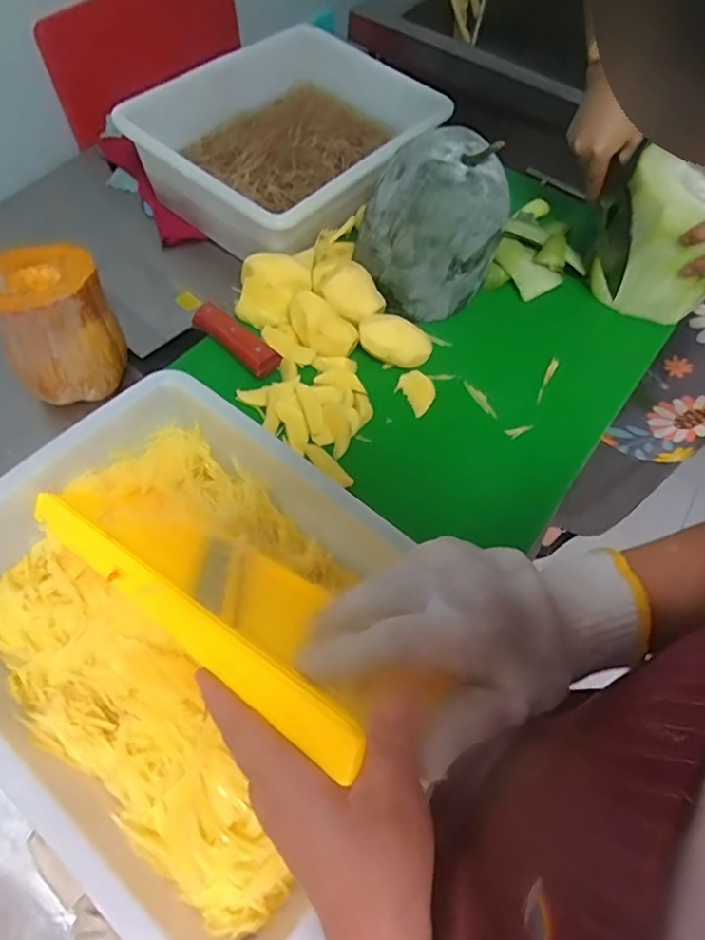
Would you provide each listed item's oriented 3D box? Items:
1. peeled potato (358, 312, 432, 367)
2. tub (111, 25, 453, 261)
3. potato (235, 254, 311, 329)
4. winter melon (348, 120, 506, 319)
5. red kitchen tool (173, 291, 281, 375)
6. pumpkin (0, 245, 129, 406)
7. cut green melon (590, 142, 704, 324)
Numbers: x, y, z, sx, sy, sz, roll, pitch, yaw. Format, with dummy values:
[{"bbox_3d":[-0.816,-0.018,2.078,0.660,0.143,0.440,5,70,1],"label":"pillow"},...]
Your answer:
[{"bbox_3d":[0.046,-0.140,0.619,0.078,0.041,0.039,13,59,3],"label":"peeled potato"},{"bbox_3d":[-0.070,-0.412,0.751,0.265,0.131,0.358,35,63,15],"label":"tub"},{"bbox_3d":[-0.092,-0.206,0.649,0.075,0.048,0.072,2,59,-3],"label":"potato"},{"bbox_3d":[0.088,-0.271,0.635,0.133,0.150,0.130,2,59,-3],"label":"winter melon"},{"bbox_3d":[-0.141,-0.156,0.627,0.035,0.027,0.157,-39,69,-23],"label":"red kitchen tool"},{"bbox_3d":[-0.291,-0.140,0.559,0.113,0.134,0.108,-18,62,-14],"label":"pumpkin"},{"bbox_3d":[0.358,-0.263,0.658,0.110,0.145,0.112,3,59,-3],"label":"cut green melon"}]

